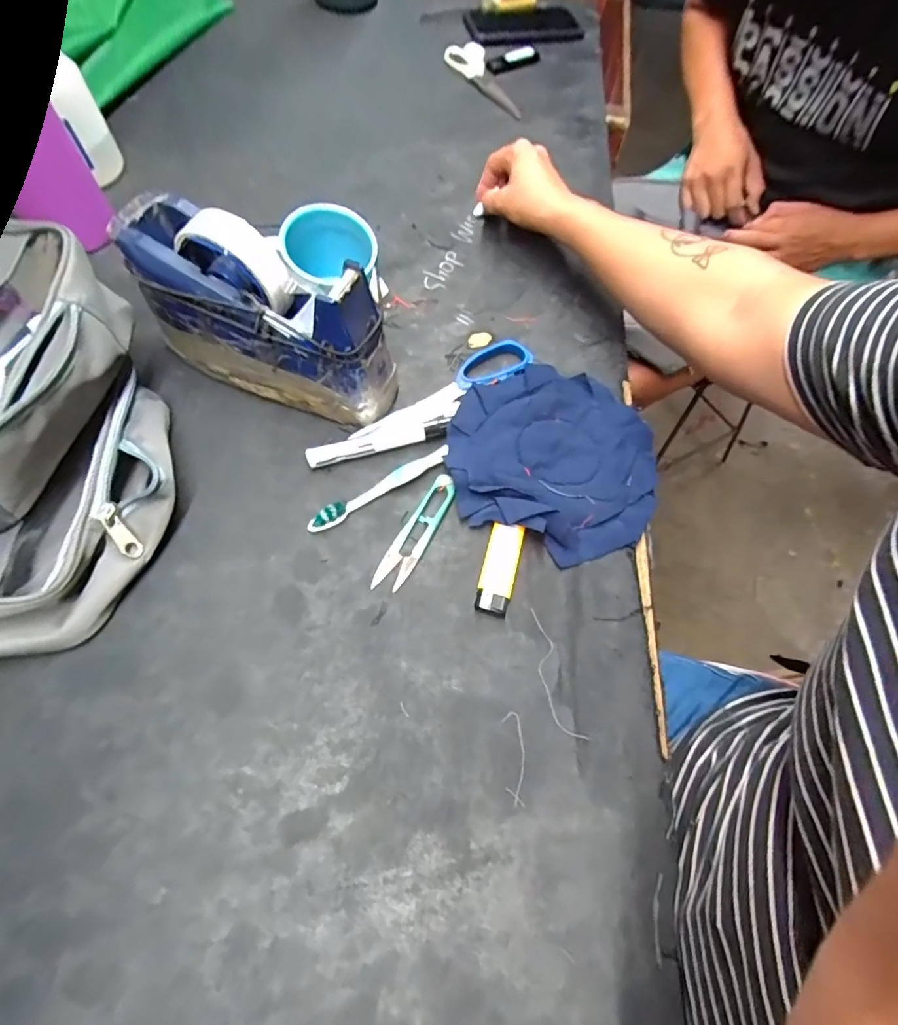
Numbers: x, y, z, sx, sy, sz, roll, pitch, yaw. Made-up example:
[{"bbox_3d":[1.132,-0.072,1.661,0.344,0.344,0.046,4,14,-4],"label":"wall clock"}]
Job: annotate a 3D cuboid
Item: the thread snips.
[{"bbox_3d":[-0.024,0.014,0.374,0.024,0.013,0.098,26,66,9],"label":"thread snips"}]

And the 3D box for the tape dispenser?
[{"bbox_3d":[-0.143,-0.150,0.387,0.202,0.119,0.074,26,66,10],"label":"tape dispenser"}]

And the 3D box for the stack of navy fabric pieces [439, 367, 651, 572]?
[{"bbox_3d":[0.086,-0.049,0.405,0.166,0.020,0.167,13,64,4],"label":"stack of navy fabric pieces"}]

